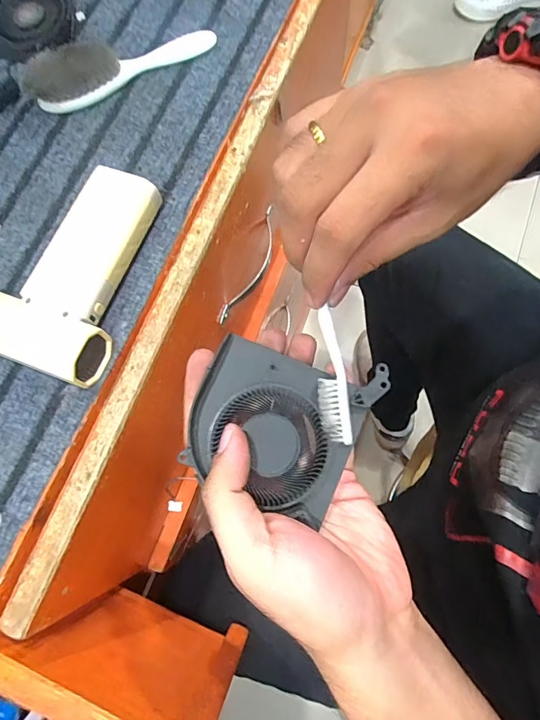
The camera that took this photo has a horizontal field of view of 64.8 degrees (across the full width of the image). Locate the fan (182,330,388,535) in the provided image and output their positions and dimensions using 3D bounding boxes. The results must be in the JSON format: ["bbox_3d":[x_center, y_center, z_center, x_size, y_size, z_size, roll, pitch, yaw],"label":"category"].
[{"bbox_3d":[0.005,0.030,0.219,0.085,0.011,0.080,22,76,8],"label":"fan"}]

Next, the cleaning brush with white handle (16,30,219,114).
[{"bbox_3d":[-0.114,-0.232,0.326,0.145,0.028,0.033,-25,75,-5],"label":"cleaning brush with white handle"}]

